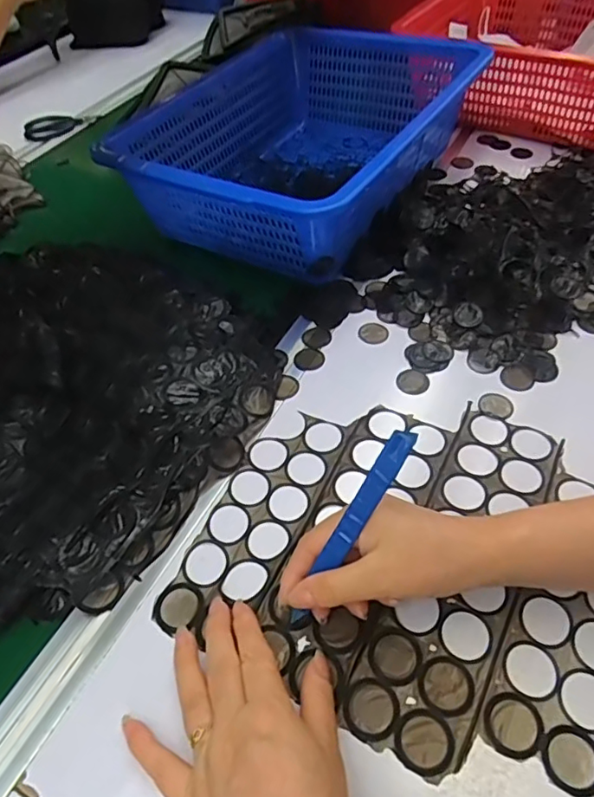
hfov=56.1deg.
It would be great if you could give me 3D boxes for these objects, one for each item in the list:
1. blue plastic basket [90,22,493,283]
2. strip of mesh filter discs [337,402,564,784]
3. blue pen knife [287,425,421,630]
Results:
[{"bbox_3d":[0.015,-0.294,0.646,0.286,0.128,0.393,24,55,22],"label":"blue plastic basket"},{"bbox_3d":[0.116,0.111,0.383,0.075,0.005,0.259,20,54,20],"label":"strip of mesh filter discs"},{"bbox_3d":[0.030,0.081,0.335,0.013,0.151,0.009,40,26,31],"label":"blue pen knife"}]

